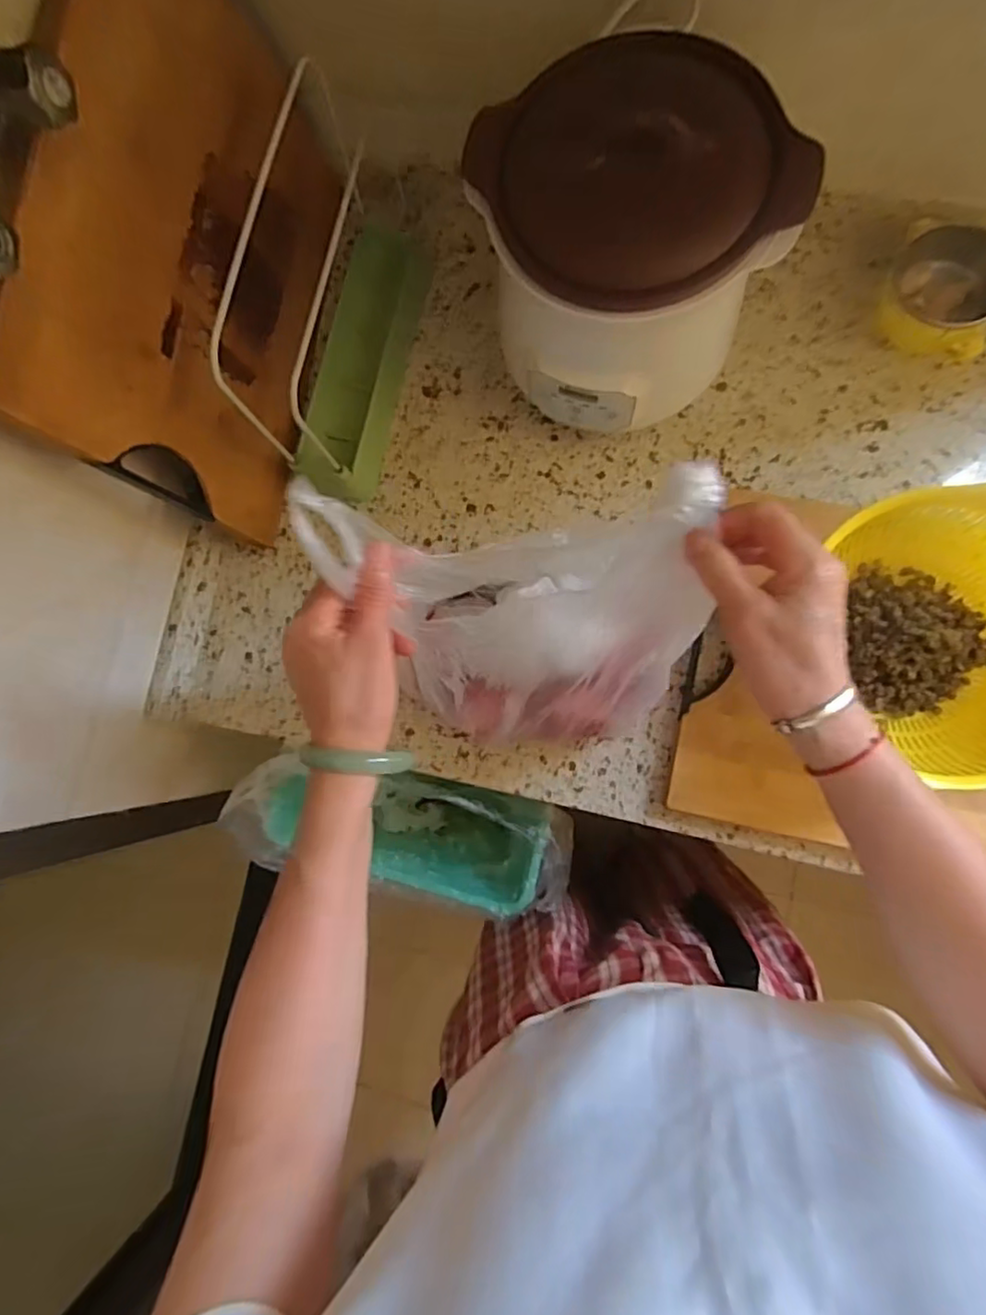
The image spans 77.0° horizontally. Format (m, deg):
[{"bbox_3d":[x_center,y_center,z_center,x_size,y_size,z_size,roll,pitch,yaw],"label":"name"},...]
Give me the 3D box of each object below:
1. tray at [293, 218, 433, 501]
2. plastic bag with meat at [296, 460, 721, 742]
[{"bbox_3d":[-0.133,-0.281,0.622,0.083,0.041,0.243,13,86,9],"label":"tray"},{"bbox_3d":[0.030,-0.015,0.420,0.221,0.231,0.143,-6,83,7],"label":"plastic bag with meat"}]

